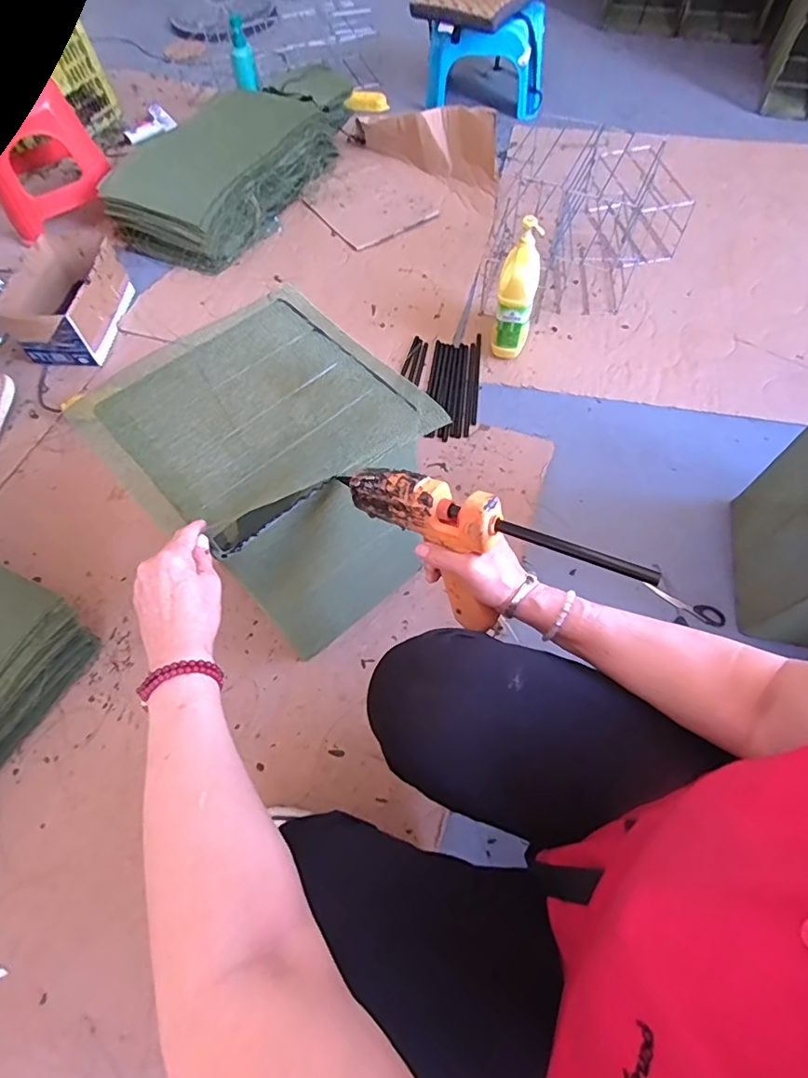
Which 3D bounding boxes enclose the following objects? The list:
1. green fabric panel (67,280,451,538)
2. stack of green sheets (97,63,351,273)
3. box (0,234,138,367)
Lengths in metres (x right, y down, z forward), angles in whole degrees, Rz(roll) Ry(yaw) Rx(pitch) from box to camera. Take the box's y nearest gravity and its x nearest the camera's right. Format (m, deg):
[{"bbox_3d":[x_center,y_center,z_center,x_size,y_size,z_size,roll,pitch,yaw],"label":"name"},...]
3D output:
[{"bbox_3d":[-0.173,-0.150,0.586,0.312,0.029,0.307,-40,69,-16],"label":"green fabric panel"},{"bbox_3d":[-0.442,-1.090,1.466,0.363,0.145,0.798,28,68,15],"label":"stack of green sheets"},{"bbox_3d":[-0.785,-0.581,1.227,0.181,0.123,0.332,3,64,4],"label":"box"}]

